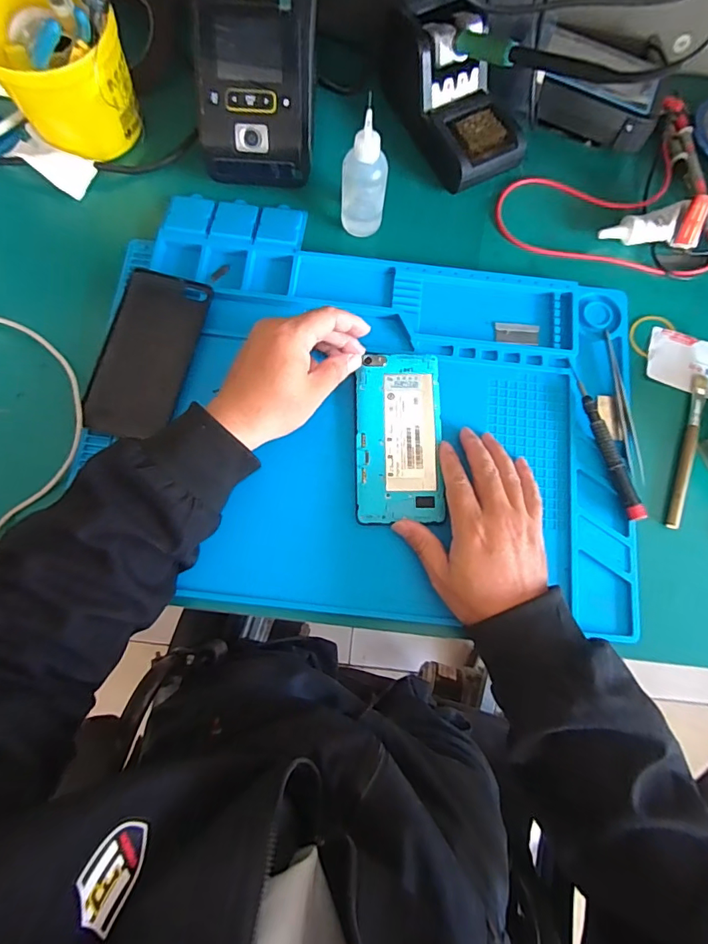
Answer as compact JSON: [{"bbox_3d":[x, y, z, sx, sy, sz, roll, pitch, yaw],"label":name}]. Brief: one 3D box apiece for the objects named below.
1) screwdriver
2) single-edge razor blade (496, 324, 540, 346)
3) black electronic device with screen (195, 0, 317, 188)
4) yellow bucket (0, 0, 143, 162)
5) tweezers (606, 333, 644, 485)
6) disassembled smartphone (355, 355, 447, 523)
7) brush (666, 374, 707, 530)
[{"bbox_3d":[0.207,-0.024,0.389,0.014,0.015,0.130,-17,79,-5],"label":"screwdriver"},{"bbox_3d":[0.145,-0.123,0.420,0.039,0.004,0.020,6,85,-2],"label":"single-edge razor blade"},{"bbox_3d":[-0.079,-0.332,0.406,0.090,0.099,0.139,4,78,-1],"label":"black electronic device with screen"},{"bbox_3d":[-0.244,-0.337,0.401,0.102,0.108,0.118,-33,81,-8],"label":"yellow bucket"},{"bbox_3d":[0.227,-0.056,0.403,0.009,0.009,0.133,-4,78,-2],"label":"tweezers"},{"bbox_3d":[0.036,-0.028,0.384,0.068,0.005,0.139,2,78,-1],"label":"disassembled smartphone"},{"bbox_3d":[0.282,-0.019,0.397,0.013,0.006,0.139,19,78,3],"label":"brush"}]

